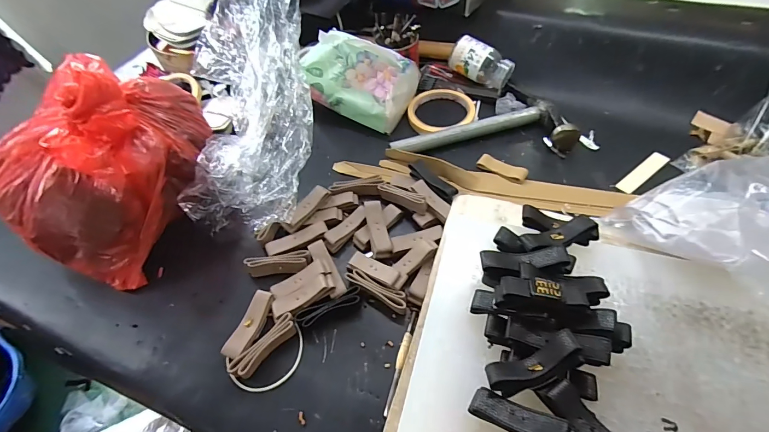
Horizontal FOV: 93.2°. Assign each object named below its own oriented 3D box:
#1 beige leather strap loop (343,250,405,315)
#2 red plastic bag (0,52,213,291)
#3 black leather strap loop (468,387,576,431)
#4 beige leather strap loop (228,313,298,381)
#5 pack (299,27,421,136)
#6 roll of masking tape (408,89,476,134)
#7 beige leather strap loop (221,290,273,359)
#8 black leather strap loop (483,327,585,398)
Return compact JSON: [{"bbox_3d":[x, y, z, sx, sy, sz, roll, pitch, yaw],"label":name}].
[{"bbox_3d":[-0.007,0.063,0.359,0.075,0.016,0.033,29,62,24],"label":"beige leather strap loop"},{"bbox_3d":[-0.294,-0.062,0.383,0.142,0.164,0.205,18,58,18],"label":"red plastic bag"},{"bbox_3d":[0.087,0.131,0.233,0.063,0.007,0.020,9,54,37],"label":"black leather strap loop"},{"bbox_3d":[-0.108,0.118,0.330,0.015,0.020,0.065,33,64,26],"label":"beige leather strap loop"},{"bbox_3d":[-0.035,-0.188,0.498,0.140,0.092,0.085,16,57,17],"label":"pack"},{"bbox_3d":[0.080,-0.148,0.516,0.092,0.015,0.092,-3,54,4],"label":"roll of masking tape"},{"bbox_3d":[-0.125,0.103,0.345,0.018,0.021,0.064,13,57,15],"label":"beige leather strap loop"},{"bbox_3d":[0.100,0.100,0.243,0.062,0.012,0.023,-32,56,13],"label":"black leather strap loop"}]

